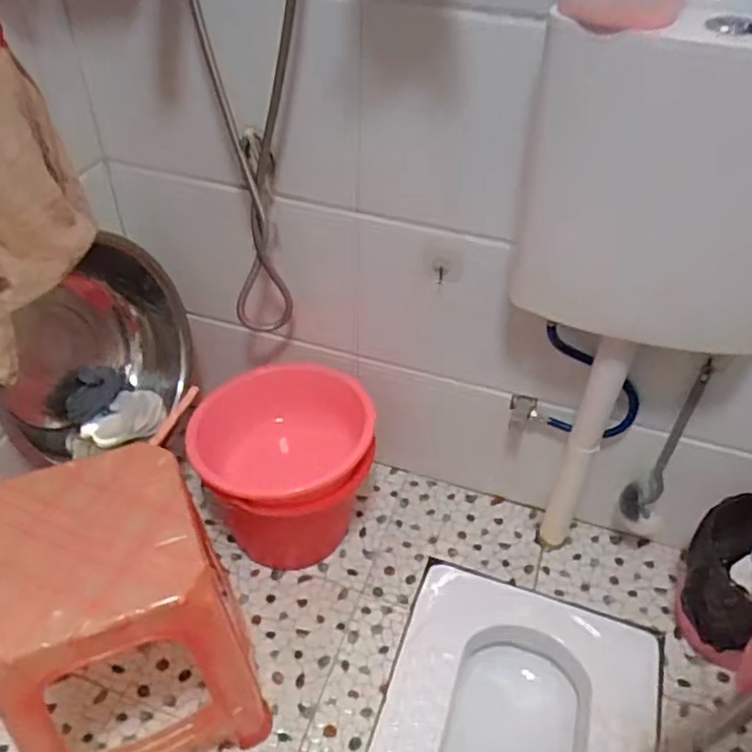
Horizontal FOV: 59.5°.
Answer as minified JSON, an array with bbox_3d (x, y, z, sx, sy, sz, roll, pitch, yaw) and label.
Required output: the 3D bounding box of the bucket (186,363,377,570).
[{"bbox_3d":[-0.161,0.189,1.172,0.292,0.308,0.242,-9,44,-14],"label":"bucket"}]

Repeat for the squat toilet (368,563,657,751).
[{"bbox_3d":[0.214,0.628,1.083,0.418,0.174,0.546,16,45,13],"label":"squat toilet"}]

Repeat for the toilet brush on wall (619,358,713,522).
[{"bbox_3d":[0.479,0.127,1.093,0.058,0.336,0.068,31,50,26],"label":"toilet brush on wall"}]

